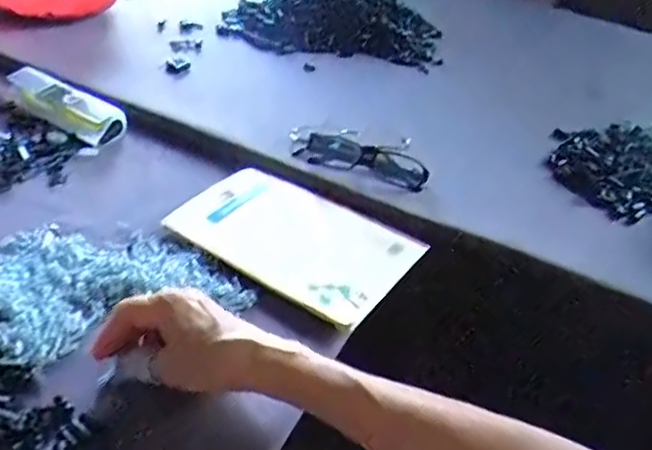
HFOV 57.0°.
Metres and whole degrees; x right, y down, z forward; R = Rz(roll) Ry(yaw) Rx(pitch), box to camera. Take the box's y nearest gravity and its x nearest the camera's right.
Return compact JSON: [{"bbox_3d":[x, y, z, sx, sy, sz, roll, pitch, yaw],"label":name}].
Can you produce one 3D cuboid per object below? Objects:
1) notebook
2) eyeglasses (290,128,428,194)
[{"bbox_3d":[-0.026,0.009,0.547,0.199,0.014,0.135,26,41,22],"label":"notebook"},{"bbox_3d":[0.037,-0.078,0.649,0.152,0.031,0.062,17,38,12],"label":"eyeglasses"}]

